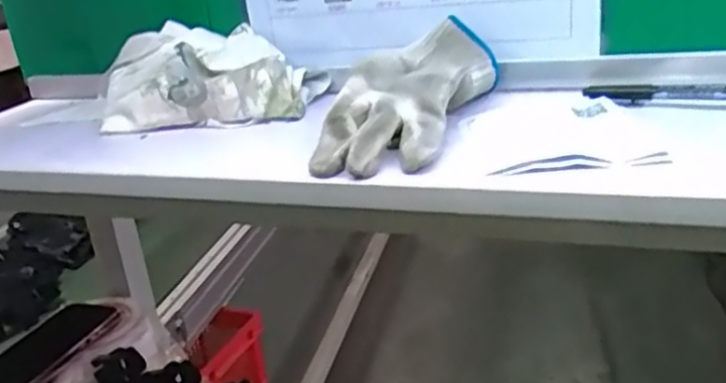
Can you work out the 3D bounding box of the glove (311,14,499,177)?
[{"bbox_3d":[0.029,-0.068,0.470,0.085,0.051,0.183,5,24,26],"label":"glove"}]

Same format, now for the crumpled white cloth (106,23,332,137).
[{"bbox_3d":[-0.133,-0.101,0.574,0.186,0.067,0.105,-4,22,8],"label":"crumpled white cloth"}]

